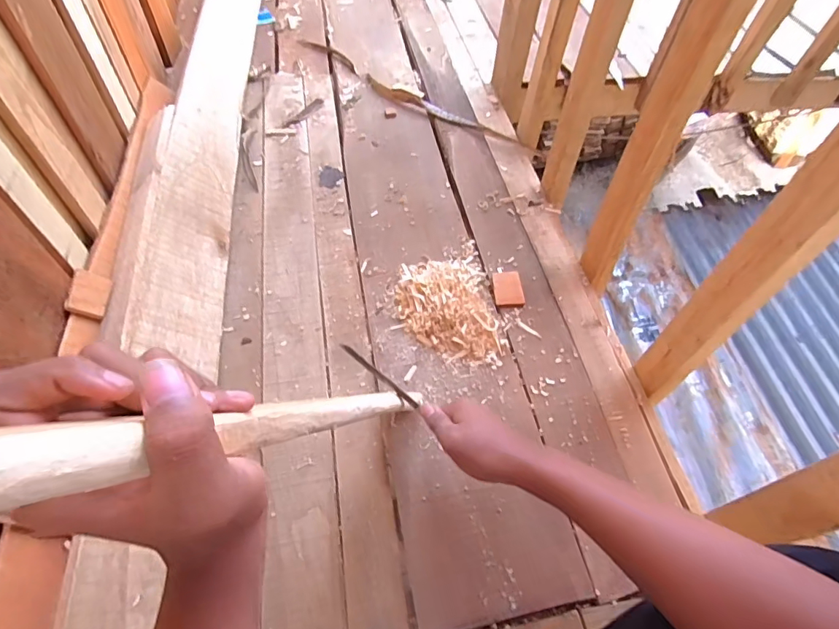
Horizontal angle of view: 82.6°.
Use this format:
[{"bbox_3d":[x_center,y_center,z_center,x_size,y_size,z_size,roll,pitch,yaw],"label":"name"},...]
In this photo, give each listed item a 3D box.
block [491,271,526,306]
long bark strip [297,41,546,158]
[{"bbox_3d":[0.138,-0.041,0.743,0.043,0.011,0.061,-1,55,-5],"label":"block"},{"bbox_3d":[-0.022,-0.491,1.059,0.661,0.014,0.074,33,59,18],"label":"long bark strip"}]

